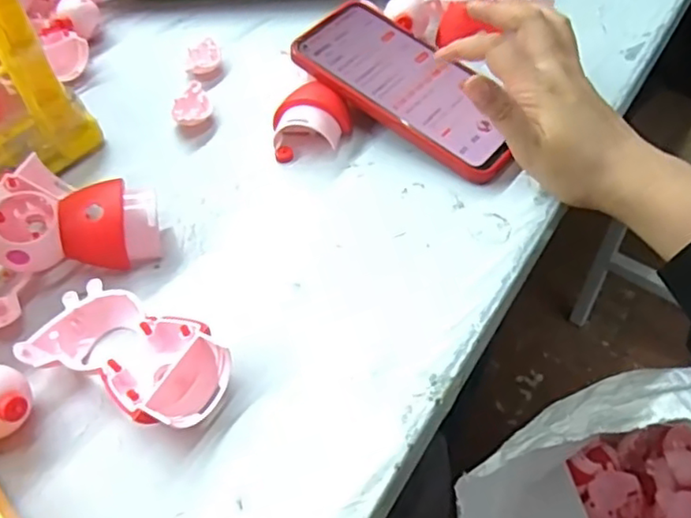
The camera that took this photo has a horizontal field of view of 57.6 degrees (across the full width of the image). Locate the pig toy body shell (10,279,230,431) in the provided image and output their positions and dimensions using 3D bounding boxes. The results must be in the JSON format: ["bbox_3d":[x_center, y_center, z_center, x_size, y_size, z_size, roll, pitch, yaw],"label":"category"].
[{"bbox_3d":[-0.109,0.049,0.317,0.101,0.029,0.053,19,56,18],"label":"pig toy body shell"}]

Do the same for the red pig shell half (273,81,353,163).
[{"bbox_3d":[-0.023,-0.094,0.425,0.052,0.029,0.044,-7,52,-1],"label":"red pig shell half"}]

